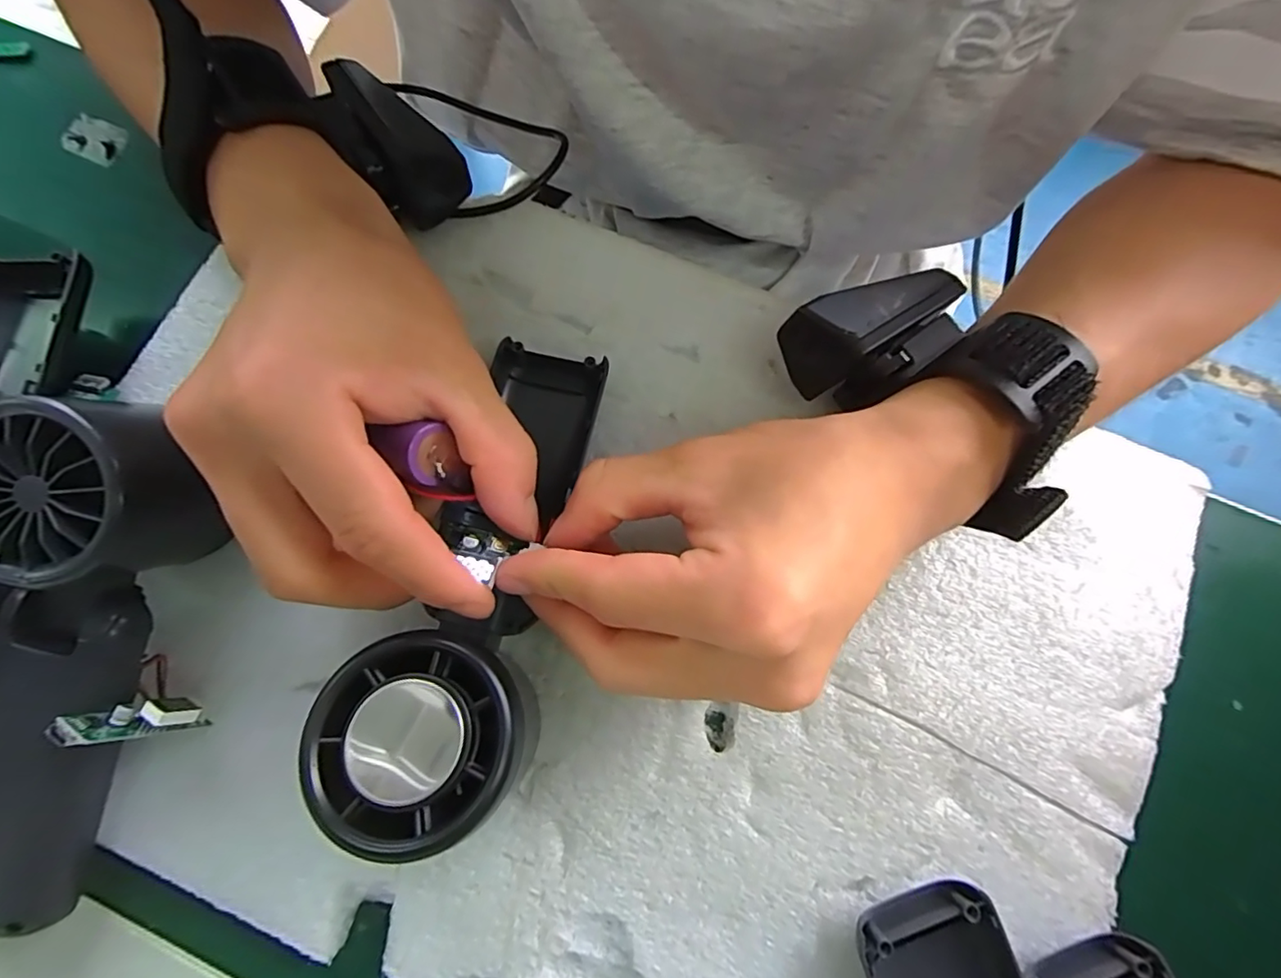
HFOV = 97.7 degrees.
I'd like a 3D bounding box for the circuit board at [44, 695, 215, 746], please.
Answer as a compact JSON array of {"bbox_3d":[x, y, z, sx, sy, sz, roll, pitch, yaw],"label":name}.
[{"bbox_3d":[-0.153,0.069,0.168,0.035,0.010,0.011,3,75,-31],"label":"circuit board"}]

